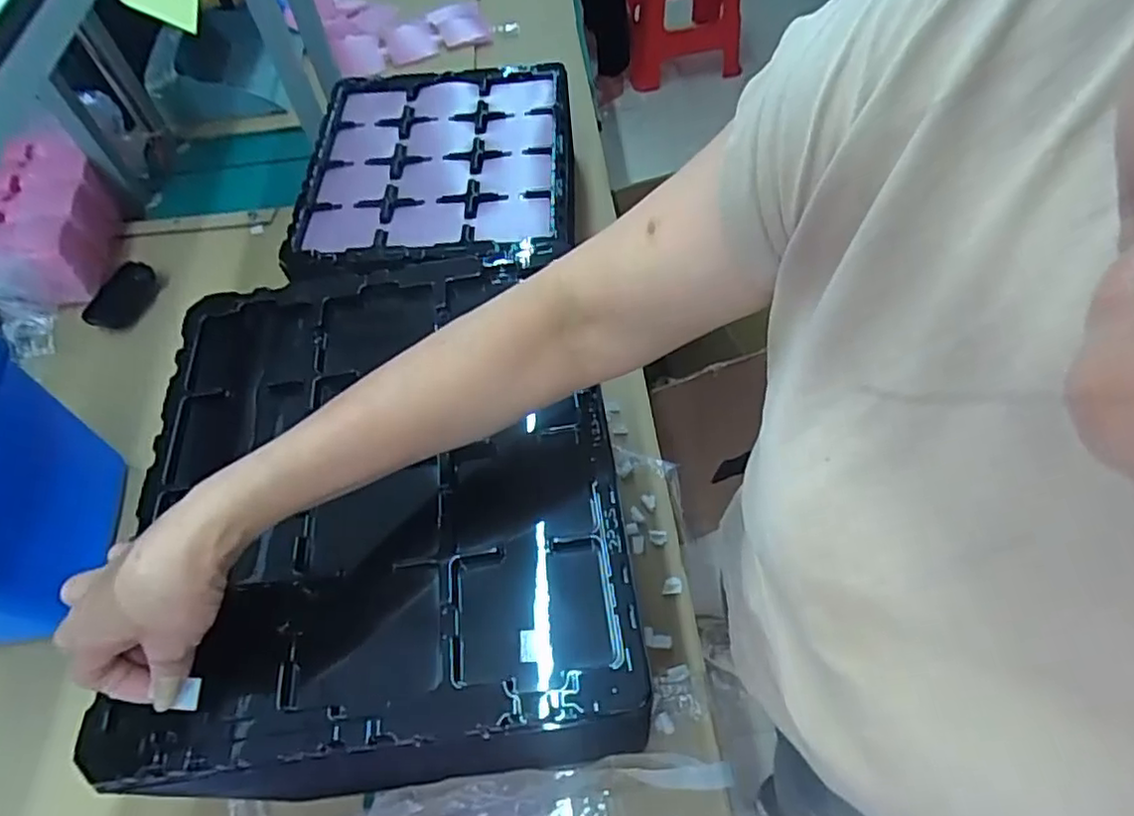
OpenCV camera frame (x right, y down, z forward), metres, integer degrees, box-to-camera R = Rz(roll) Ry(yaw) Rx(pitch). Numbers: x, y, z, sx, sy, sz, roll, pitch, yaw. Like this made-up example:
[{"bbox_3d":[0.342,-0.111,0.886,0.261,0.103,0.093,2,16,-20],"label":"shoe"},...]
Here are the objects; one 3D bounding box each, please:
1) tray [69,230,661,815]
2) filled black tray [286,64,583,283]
[{"bbox_3d":[-0.136,0.056,0.483,0.335,0.057,0.386,-6,56,0],"label":"tray"},{"bbox_3d":[-0.168,-0.317,0.865,0.354,0.044,0.380,-3,57,2],"label":"filled black tray"}]

